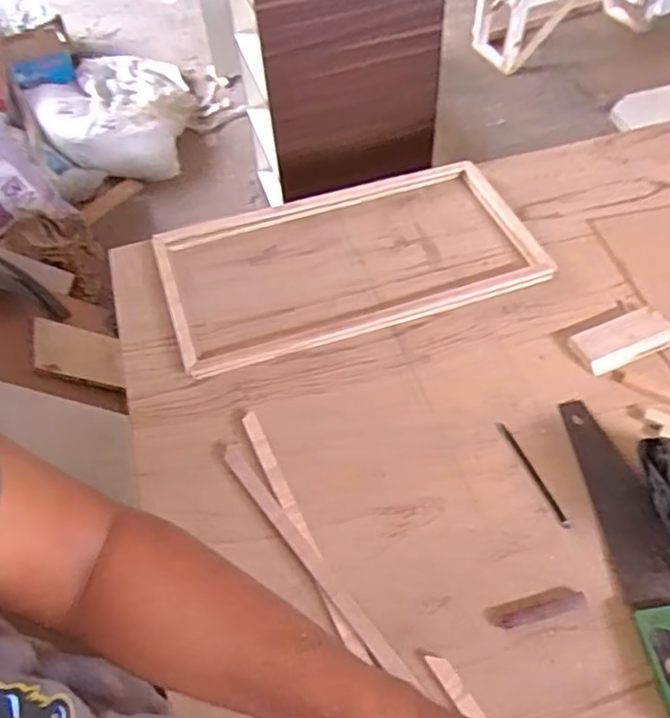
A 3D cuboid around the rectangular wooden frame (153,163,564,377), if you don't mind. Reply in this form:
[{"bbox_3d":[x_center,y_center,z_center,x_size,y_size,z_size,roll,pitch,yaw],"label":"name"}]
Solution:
[{"bbox_3d":[0.024,-0.186,1.167,0.647,0.041,0.350,-17,56,-7],"label":"rectangular wooden frame"}]

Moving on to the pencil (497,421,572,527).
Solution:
[{"bbox_3d":[0.274,0.157,0.910,0.013,0.005,0.172,-22,56,-10],"label":"pencil"}]

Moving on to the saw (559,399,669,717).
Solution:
[{"bbox_3d":[0.399,0.226,0.821,0.113,0.037,0.429,-7,52,-2],"label":"saw"}]

